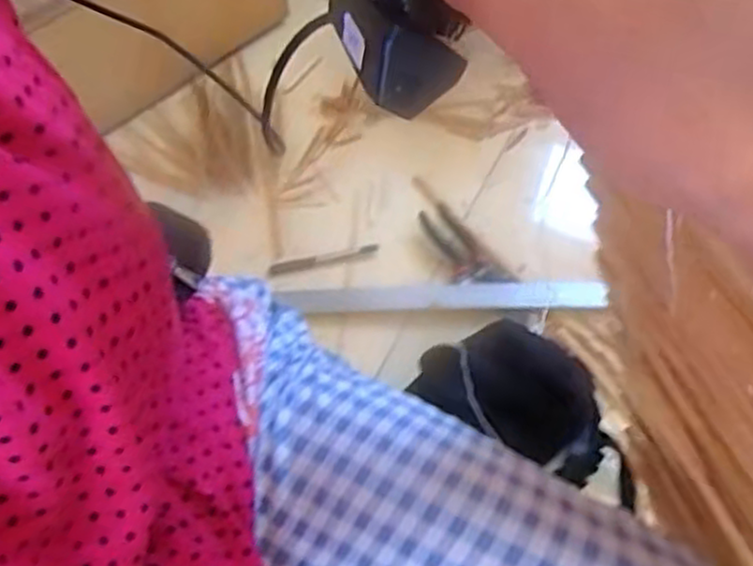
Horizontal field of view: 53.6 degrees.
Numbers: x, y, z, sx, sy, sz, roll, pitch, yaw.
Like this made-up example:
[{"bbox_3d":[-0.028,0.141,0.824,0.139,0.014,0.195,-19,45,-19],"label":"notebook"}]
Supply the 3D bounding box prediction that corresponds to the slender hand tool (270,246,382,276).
[{"bbox_3d":[-0.067,-0.030,0.947,0.140,0.006,0.015,-11,60,-6],"label":"slender hand tool"}]

